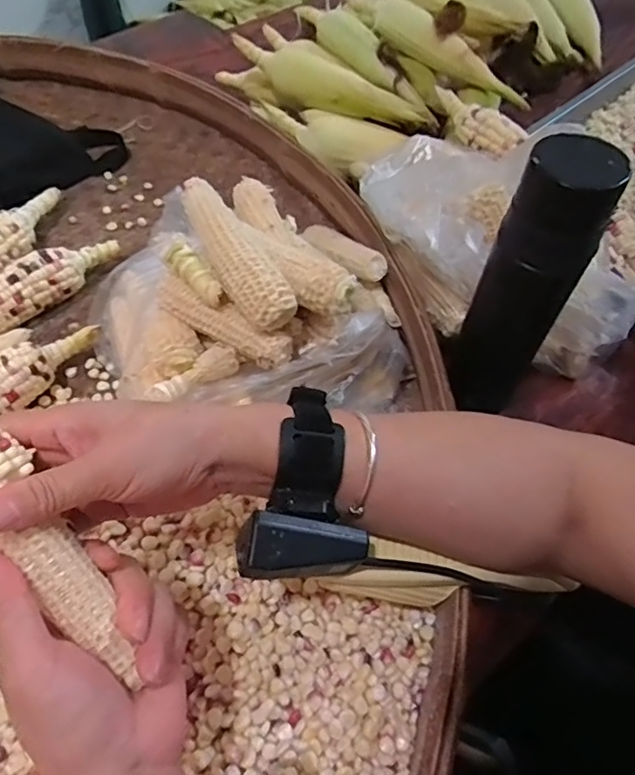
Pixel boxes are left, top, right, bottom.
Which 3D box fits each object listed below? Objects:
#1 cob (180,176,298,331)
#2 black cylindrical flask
[{"bbox_3d":[-0.062,-0.102,0.404,0.038,0.032,0.141,-22,60,-15],"label":"cob"},{"bbox_3d":[0.152,-0.069,0.412,0.061,0.228,0.059,32,61,18],"label":"black cylindrical flask"}]

